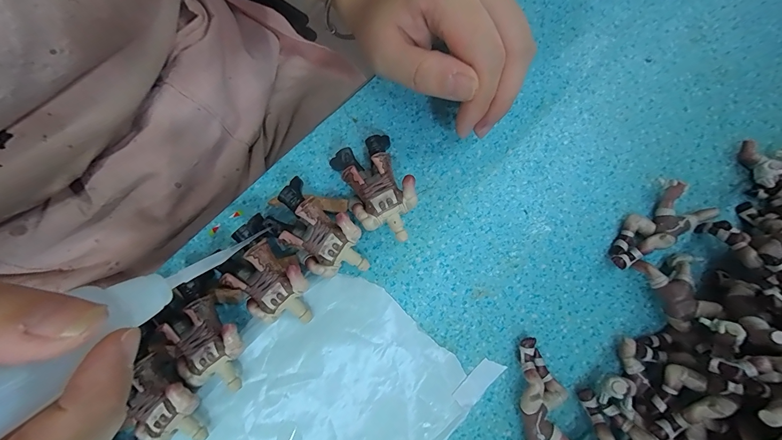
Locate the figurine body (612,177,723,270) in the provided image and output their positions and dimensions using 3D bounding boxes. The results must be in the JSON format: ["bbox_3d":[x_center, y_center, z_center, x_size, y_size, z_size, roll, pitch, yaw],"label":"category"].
[{"bbox_3d":[0.148,0.000,0.192,0.057,0.017,0.030,-30,80,-7],"label":"figurine body"}]

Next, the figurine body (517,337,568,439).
[{"bbox_3d":[0.078,0.095,0.170,0.027,0.019,0.065,-4,78,-1],"label":"figurine body"}]

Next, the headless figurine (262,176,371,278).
[{"bbox_3d":[-0.039,0.008,0.184,0.058,0.023,0.033,42,81,8],"label":"headless figurine"}]

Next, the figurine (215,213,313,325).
[{"bbox_3d":[-0.064,0.031,0.176,0.034,0.013,0.059,-40,97,3],"label":"figurine"}]

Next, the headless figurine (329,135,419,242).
[{"bbox_3d":[-0.007,-0.016,0.190,0.034,0.022,0.059,-24,79,-6],"label":"headless figurine"}]

